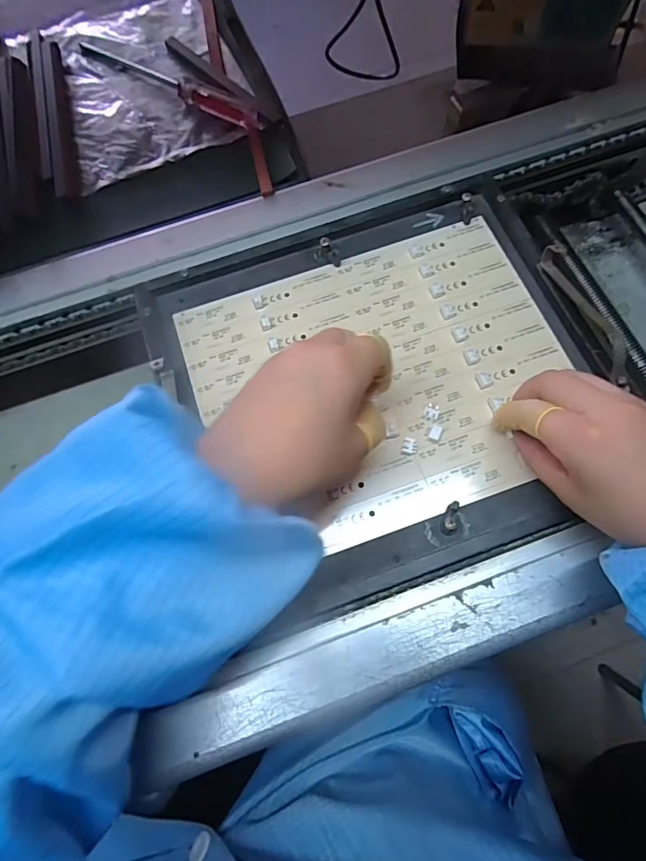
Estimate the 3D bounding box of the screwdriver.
[{"bbox_3d":[-0.147,-0.333,0.438,0.226,0.017,0.027,32,76,9],"label":"screwdriver"}]

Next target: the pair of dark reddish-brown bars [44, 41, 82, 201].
[{"bbox_3d":[-0.246,-0.297,0.437,0.022,0.011,0.213,-15,74,-4],"label":"pair of dark reddish-brown bars"}]

